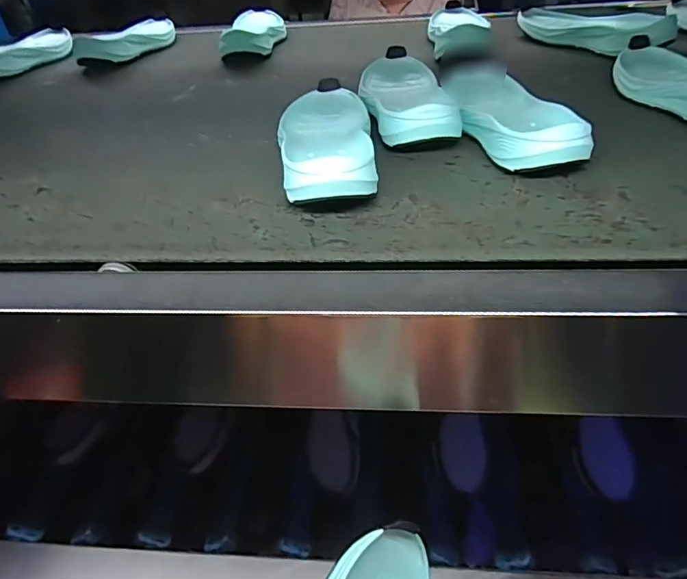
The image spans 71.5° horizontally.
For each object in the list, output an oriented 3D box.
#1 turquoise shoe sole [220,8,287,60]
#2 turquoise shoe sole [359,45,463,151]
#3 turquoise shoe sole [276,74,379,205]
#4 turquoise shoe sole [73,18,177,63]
[{"bbox_3d":[-0.146,-0.427,0.789,0.087,0.042,0.227,-2,41,3],"label":"turquoise shoe sole"},{"bbox_3d":[0.064,-0.215,0.517,0.082,0.043,0.229,-6,41,-1],"label":"turquoise shoe sole"},{"bbox_3d":[-0.017,-0.144,0.442,0.084,0.043,0.241,-3,41,2],"label":"turquoise shoe sole"},{"bbox_3d":[-0.347,-0.423,0.804,0.086,0.042,0.228,10,43,16],"label":"turquoise shoe sole"}]

